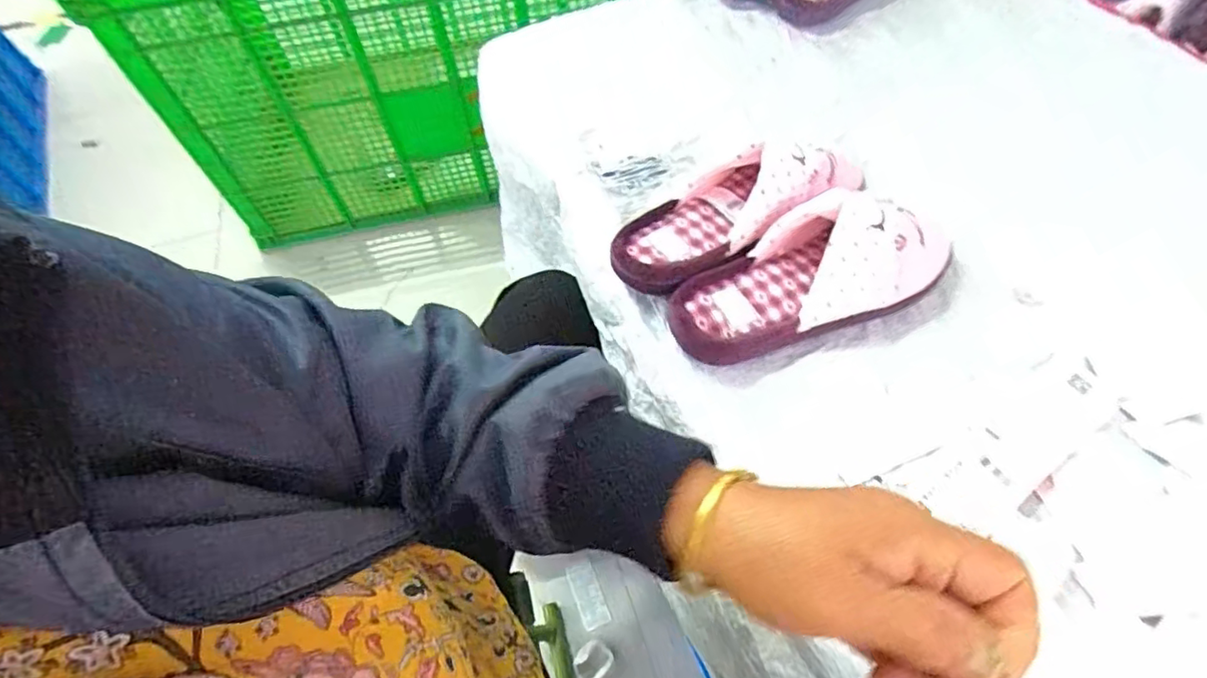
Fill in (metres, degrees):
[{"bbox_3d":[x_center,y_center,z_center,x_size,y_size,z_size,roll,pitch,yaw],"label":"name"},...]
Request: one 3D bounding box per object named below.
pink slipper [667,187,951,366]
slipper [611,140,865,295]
[{"bbox_3d":[0.155,-0.052,0.452,0.222,0.074,0.085,-17,57,-8],"label":"pink slipper"},{"bbox_3d":[0.101,-0.108,0.488,0.209,0.076,0.087,-27,59,-14],"label":"slipper"}]

